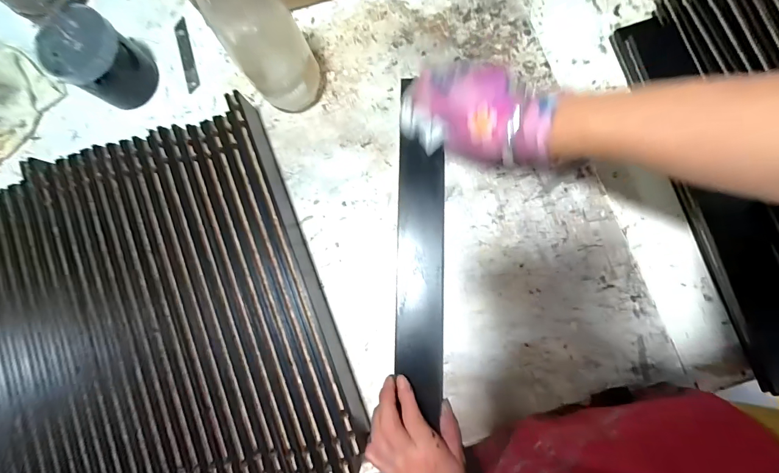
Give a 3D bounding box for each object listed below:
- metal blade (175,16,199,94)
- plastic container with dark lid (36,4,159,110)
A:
[{"bbox_3d":[-0.259,-0.232,0.433,0.016,0.004,0.100,-16,84,2],"label":"metal blade"},{"bbox_3d":[-0.339,-0.206,0.401,0.085,0.078,0.080,29,87,6],"label":"plastic container with dark lid"}]

